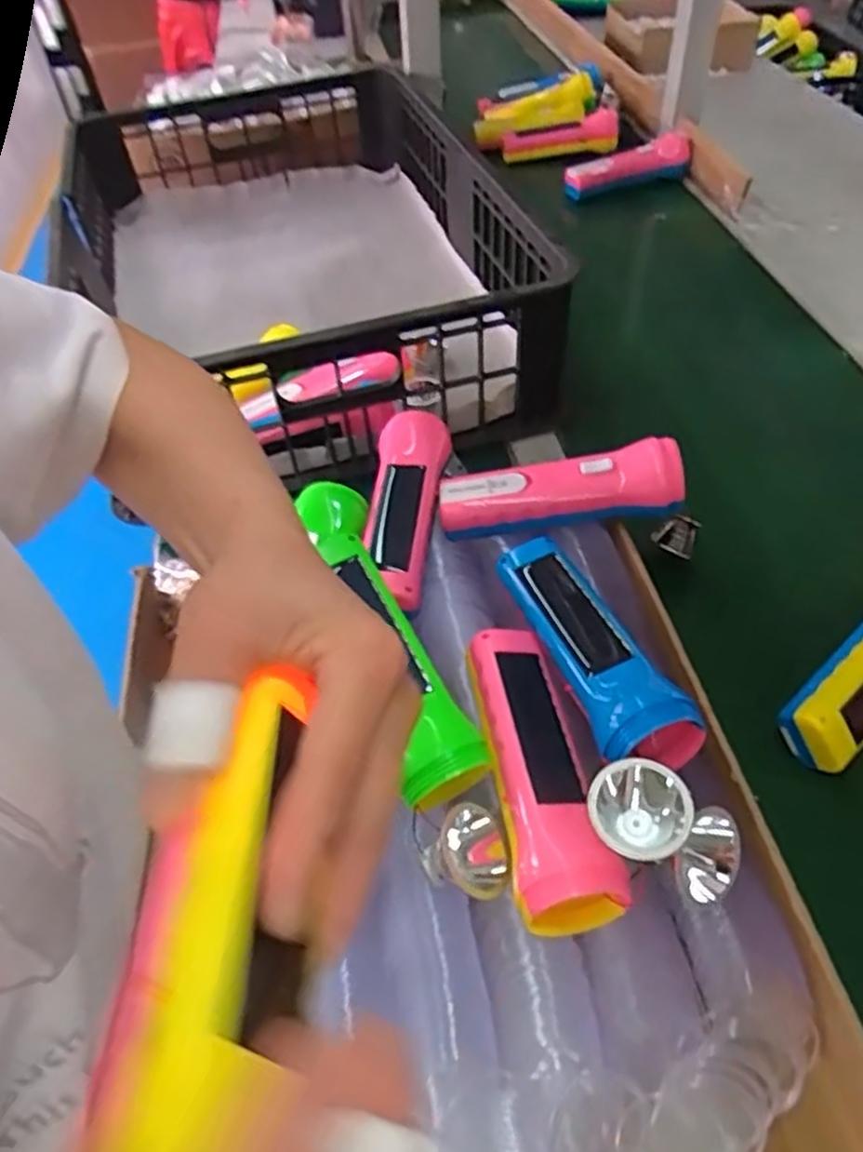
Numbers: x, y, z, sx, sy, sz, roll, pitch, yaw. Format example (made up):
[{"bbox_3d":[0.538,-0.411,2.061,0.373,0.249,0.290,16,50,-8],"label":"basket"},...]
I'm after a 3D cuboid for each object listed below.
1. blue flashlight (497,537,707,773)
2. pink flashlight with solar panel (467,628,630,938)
[{"bbox_3d":[0.085,0.038,0.409,0.045,0.041,0.168,-19,50,-11],"label":"blue flashlight"},{"bbox_3d":[0.054,0.094,0.380,0.049,0.043,0.152,-8,49,-2],"label":"pink flashlight with solar panel"}]

